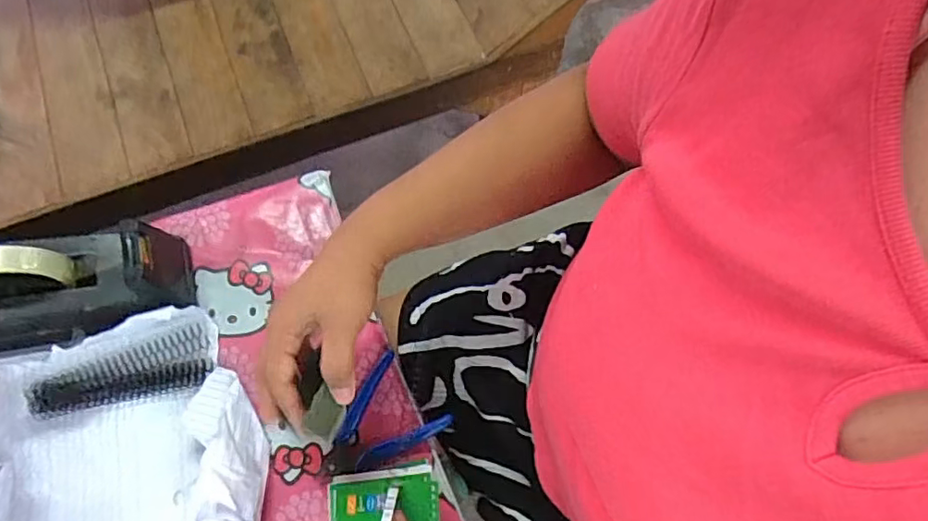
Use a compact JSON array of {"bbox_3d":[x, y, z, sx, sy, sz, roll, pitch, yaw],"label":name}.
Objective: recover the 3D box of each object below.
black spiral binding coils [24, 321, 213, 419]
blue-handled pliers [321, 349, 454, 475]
[{"bbox_3d":[-0.307,0.101,0.529,0.151,0.013,0.055,-14,70,-5],"label":"black spiral binding coils"},{"bbox_3d":[-0.078,0.146,0.516,0.107,0.013,0.086,-42,75,-14],"label":"blue-handled pliers"}]

